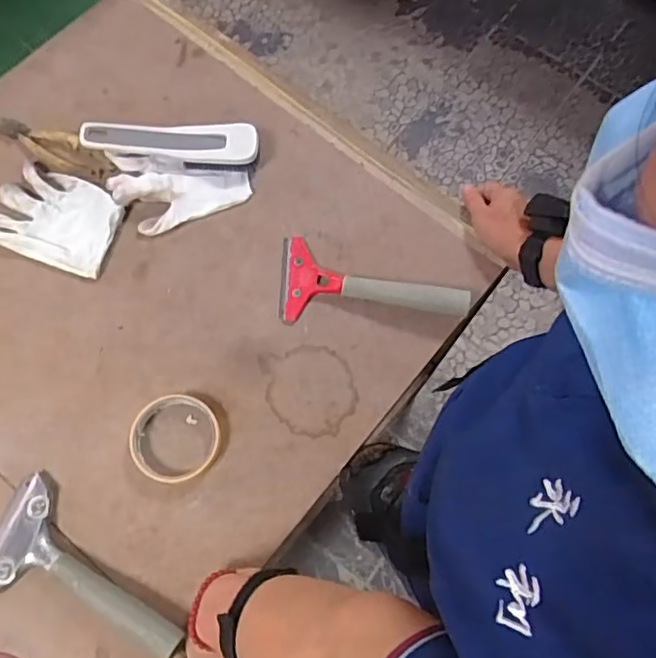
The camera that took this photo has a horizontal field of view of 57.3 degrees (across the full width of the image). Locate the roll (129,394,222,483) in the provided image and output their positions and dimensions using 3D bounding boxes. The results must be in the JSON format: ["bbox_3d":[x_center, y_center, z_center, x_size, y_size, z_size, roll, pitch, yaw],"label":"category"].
[{"bbox_3d":[-0.152,0.109,0.602,0.087,0.019,0.087,1,71,-3],"label":"roll"}]

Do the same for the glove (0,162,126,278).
[{"bbox_3d":[-0.310,-0.127,0.682,0.144,0.016,0.104,21,71,4],"label":"glove"}]

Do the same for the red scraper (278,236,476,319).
[{"bbox_3d":[0.048,-0.059,0.661,0.201,0.027,0.093,2,71,-2],"label":"red scraper"}]

